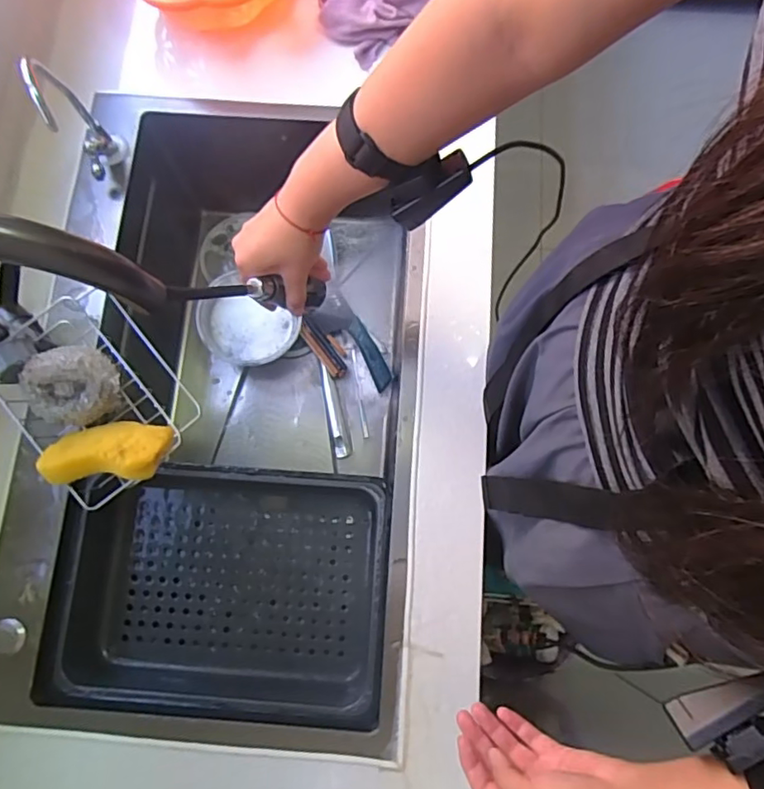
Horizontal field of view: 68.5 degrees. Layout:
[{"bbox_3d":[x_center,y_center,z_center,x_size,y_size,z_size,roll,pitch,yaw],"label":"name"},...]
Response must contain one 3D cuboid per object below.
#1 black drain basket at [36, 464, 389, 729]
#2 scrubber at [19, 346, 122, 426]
[{"bbox_3d":[-0.174,0.216,0.641,0.354,0.078,0.251,3,77,2],"label":"black drain basket"},{"bbox_3d":[-0.290,-0.009,0.526,0.079,0.027,0.076,-3,116,-6],"label":"scrubber"}]

